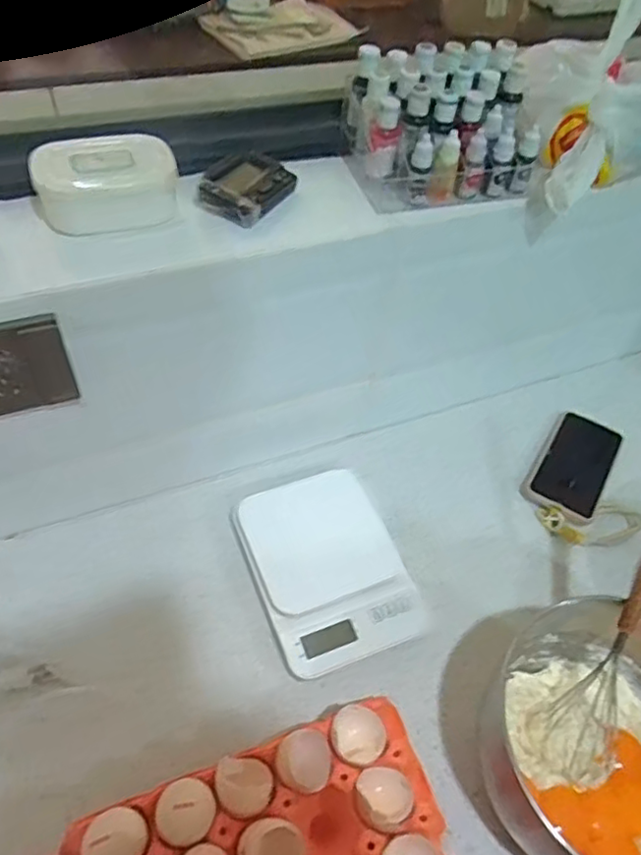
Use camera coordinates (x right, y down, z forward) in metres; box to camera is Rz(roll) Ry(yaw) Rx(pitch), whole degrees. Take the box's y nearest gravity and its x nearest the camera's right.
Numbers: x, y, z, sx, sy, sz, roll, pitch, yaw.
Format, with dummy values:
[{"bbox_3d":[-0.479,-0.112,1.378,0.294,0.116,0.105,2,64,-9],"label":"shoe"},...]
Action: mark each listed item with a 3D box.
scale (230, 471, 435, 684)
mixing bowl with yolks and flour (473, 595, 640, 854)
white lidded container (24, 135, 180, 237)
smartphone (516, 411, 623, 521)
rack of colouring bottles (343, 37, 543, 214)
[{"bbox_3d":[0.011,0.143,0.636,0.153,0.041,0.192,-16,55,-19],"label":"scale"},{"bbox_3d":[0.245,0.257,0.504,0.191,0.130,0.186,3,51,-4],"label":"mixing bowl with yolks and flour"},{"bbox_3d":[-0.168,-0.195,0.494,0.109,0.056,0.047,-13,54,-17],"label":"white lidded container"},{"bbox_3d":[0.307,0.043,0.746,0.084,0.015,0.155,23,52,25],"label":"smartphone"},{"bbox_3d":[0.117,-0.276,0.565,0.171,0.099,0.095,-10,53,-14],"label":"rack of colouring bottles"}]

